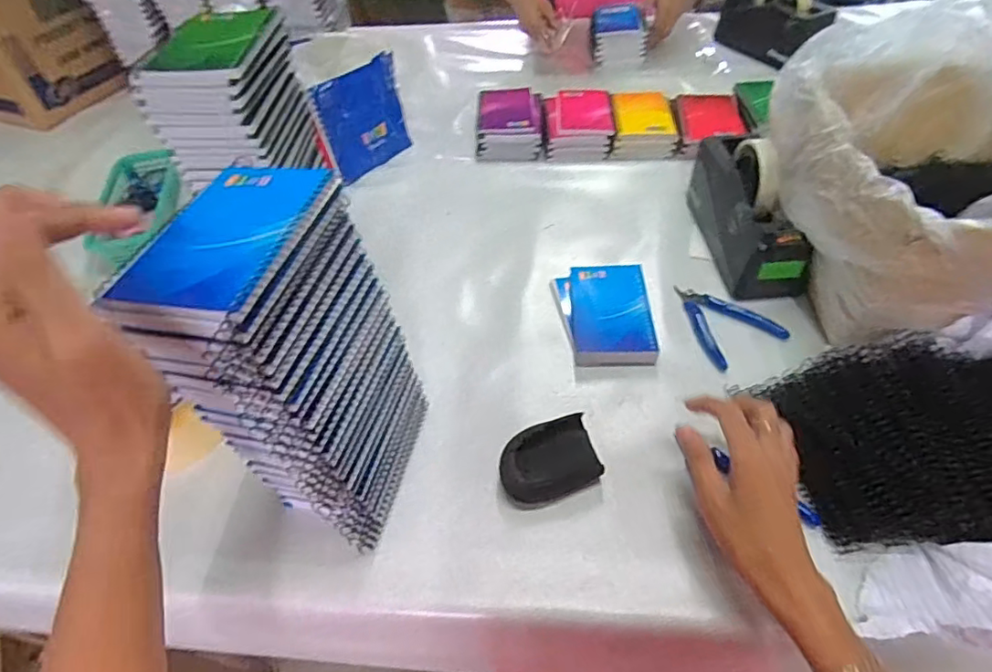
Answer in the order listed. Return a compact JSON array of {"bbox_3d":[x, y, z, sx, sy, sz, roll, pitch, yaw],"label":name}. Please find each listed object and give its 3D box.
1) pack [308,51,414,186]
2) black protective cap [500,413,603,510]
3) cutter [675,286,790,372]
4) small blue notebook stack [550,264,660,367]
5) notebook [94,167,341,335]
[{"bbox_3d":[-0.185,-0.311,0.806,0.031,0.130,0.148,25,55,24],"label":"pack"},{"bbox_3d":[0.047,0.110,0.495,0.088,0.030,0.058,-20,50,-13],"label":"black protective cap"},{"bbox_3d":[0.240,-0.019,0.609,0.085,0.007,0.111,-24,51,-16],"label":"cutter"},{"bbox_3d":[0.118,-0.025,0.612,0.097,0.031,0.129,-3,48,2],"label":"small blue notebook stack"},{"bbox_3d":[-0.153,-0.054,0.326,0.082,0.019,0.133,8,50,12],"label":"notebook"}]

